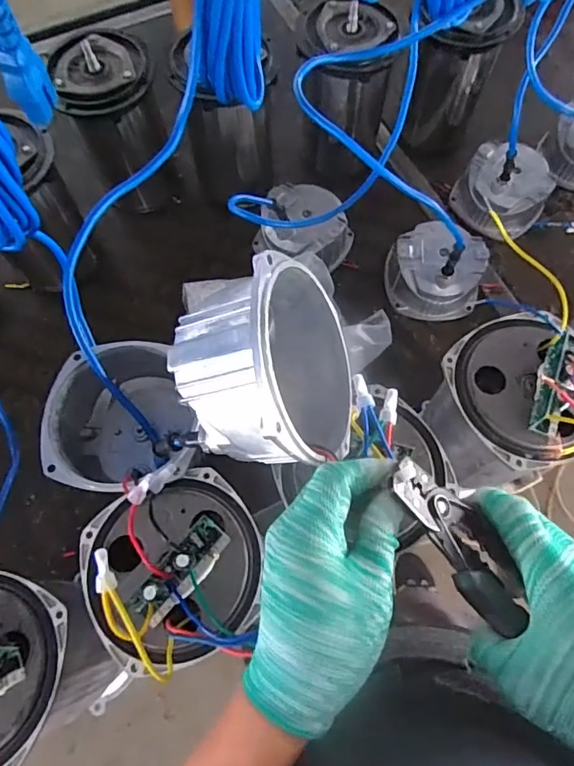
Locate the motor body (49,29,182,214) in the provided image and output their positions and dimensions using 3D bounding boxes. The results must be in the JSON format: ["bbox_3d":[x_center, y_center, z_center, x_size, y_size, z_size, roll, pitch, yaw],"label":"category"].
[{"bbox_3d":[-0.234,-0.356,0.711,0.120,0.228,0.110,-21,70,-8],"label":"motor body"}]

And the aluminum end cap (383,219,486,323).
[{"bbox_3d":[0.207,-0.154,0.686,0.130,0.078,0.114,5,69,2],"label":"aluminum end cap"}]

